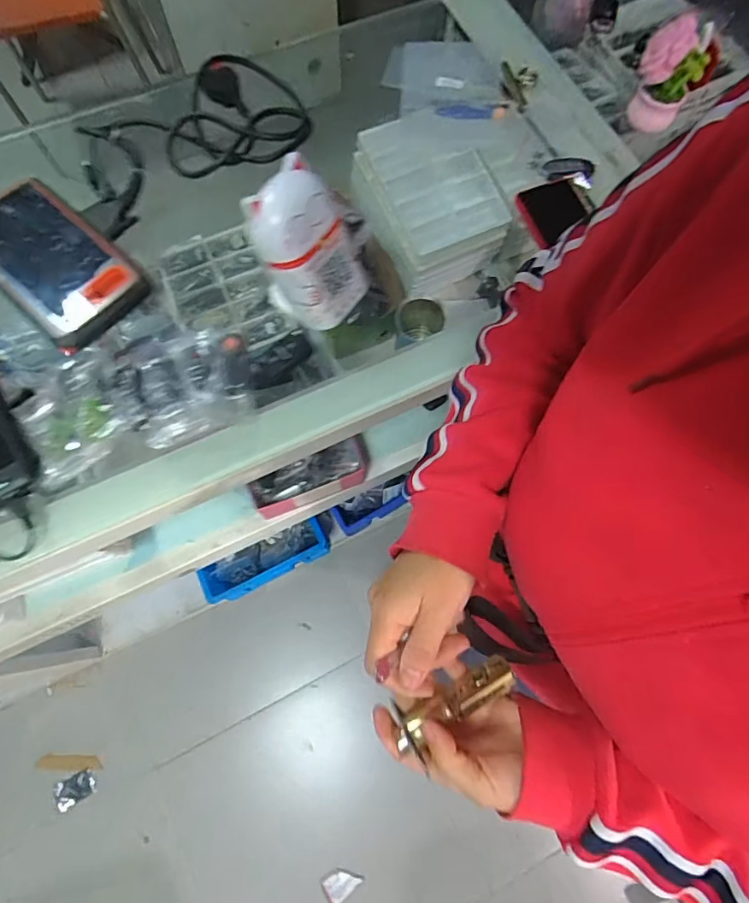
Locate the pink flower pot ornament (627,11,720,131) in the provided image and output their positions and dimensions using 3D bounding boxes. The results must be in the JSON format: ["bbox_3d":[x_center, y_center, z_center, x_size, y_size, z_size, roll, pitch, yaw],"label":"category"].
[{"bbox_3d":[0.365,-0.465,0.604,0.072,0.083,0.095,43,76,11],"label":"pink flower pot ornament"}]

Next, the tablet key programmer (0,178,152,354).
[{"bbox_3d":[-0.354,-0.210,0.530,0.212,0.021,0.116,41,76,11],"label":"tablet key programmer"}]

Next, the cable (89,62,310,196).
[{"bbox_3d":[-0.177,-0.425,0.615,0.189,0.044,0.169,-4,72,-3],"label":"cable"}]

